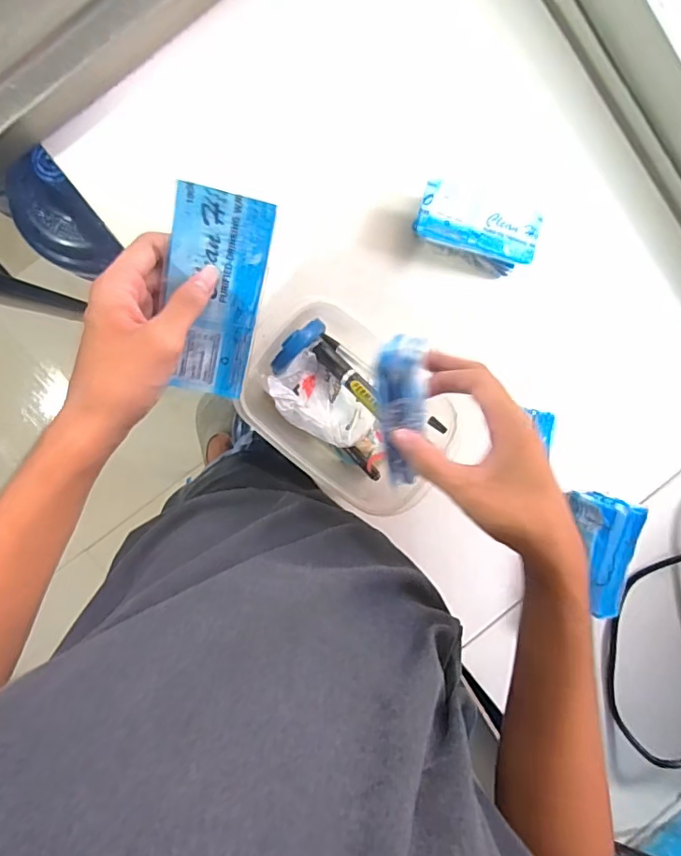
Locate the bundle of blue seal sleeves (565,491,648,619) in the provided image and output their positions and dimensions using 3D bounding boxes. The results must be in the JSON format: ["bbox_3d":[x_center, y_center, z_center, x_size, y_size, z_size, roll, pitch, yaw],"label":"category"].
[{"bbox_3d":[0.236,0.115,0.486,0.046,0.050,0.106,10,95,-8],"label":"bundle of blue seal sleeves"}]

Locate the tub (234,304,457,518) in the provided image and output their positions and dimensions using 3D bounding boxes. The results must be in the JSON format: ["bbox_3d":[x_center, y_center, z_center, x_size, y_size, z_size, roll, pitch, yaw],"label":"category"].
[{"bbox_3d":[0.009,-0.021,0.438,0.176,0.071,0.128,40,90,-10],"label":"tub"}]

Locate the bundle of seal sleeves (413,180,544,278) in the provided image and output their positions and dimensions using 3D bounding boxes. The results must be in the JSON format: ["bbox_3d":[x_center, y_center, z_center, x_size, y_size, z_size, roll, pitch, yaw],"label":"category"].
[{"bbox_3d":[0.117,-0.172,0.455,0.107,0.025,0.055,15,94,-9],"label":"bundle of seal sleeves"}]

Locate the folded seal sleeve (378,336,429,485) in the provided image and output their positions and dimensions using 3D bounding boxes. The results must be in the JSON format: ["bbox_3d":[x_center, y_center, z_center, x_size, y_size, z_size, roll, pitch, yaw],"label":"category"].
[{"bbox_3d":[0.039,-0.006,0.328,0.032,0.019,0.104,-8,121,-6],"label":"folded seal sleeve"}]

